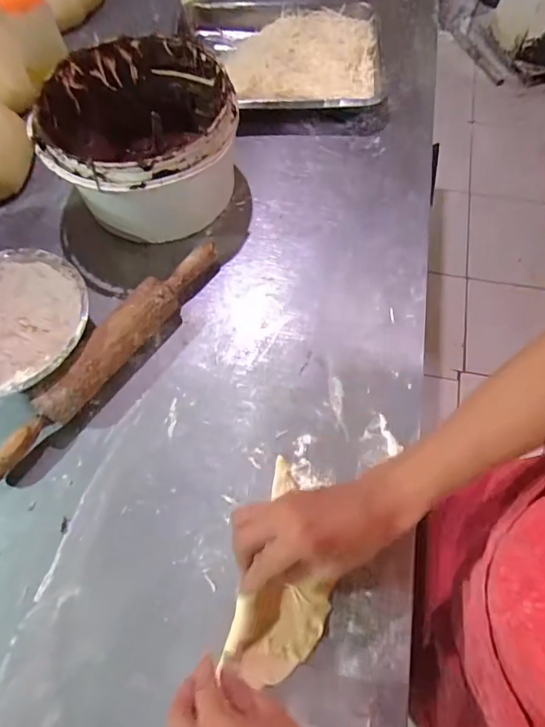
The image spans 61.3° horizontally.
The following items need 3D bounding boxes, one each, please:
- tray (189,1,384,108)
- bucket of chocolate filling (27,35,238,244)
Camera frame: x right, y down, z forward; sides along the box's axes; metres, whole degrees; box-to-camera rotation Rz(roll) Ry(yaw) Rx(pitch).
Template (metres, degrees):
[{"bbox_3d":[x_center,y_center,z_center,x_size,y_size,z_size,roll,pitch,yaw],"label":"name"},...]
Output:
[{"bbox_3d":[0.021,-0.485,0.743,0.307,0.060,0.249,0,65,2],"label":"tray"},{"bbox_3d":[-0.169,-0.287,0.616,0.242,0.142,0.245,-1,65,2],"label":"bucket of chocolate filling"}]

